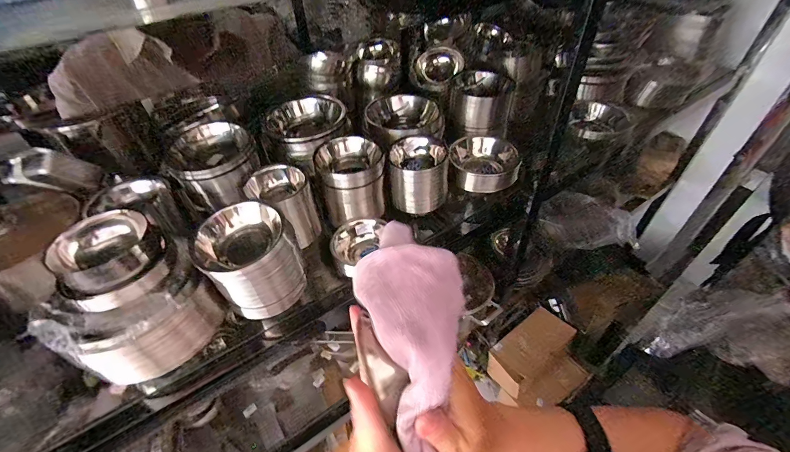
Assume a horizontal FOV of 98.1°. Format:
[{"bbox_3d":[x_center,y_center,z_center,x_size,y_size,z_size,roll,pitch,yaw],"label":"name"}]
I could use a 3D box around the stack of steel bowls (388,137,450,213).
[{"bbox_3d":[0.053,-0.113,0.710,0.113,0.130,0.130,2,45,6],"label":"stack of steel bowls"}]

